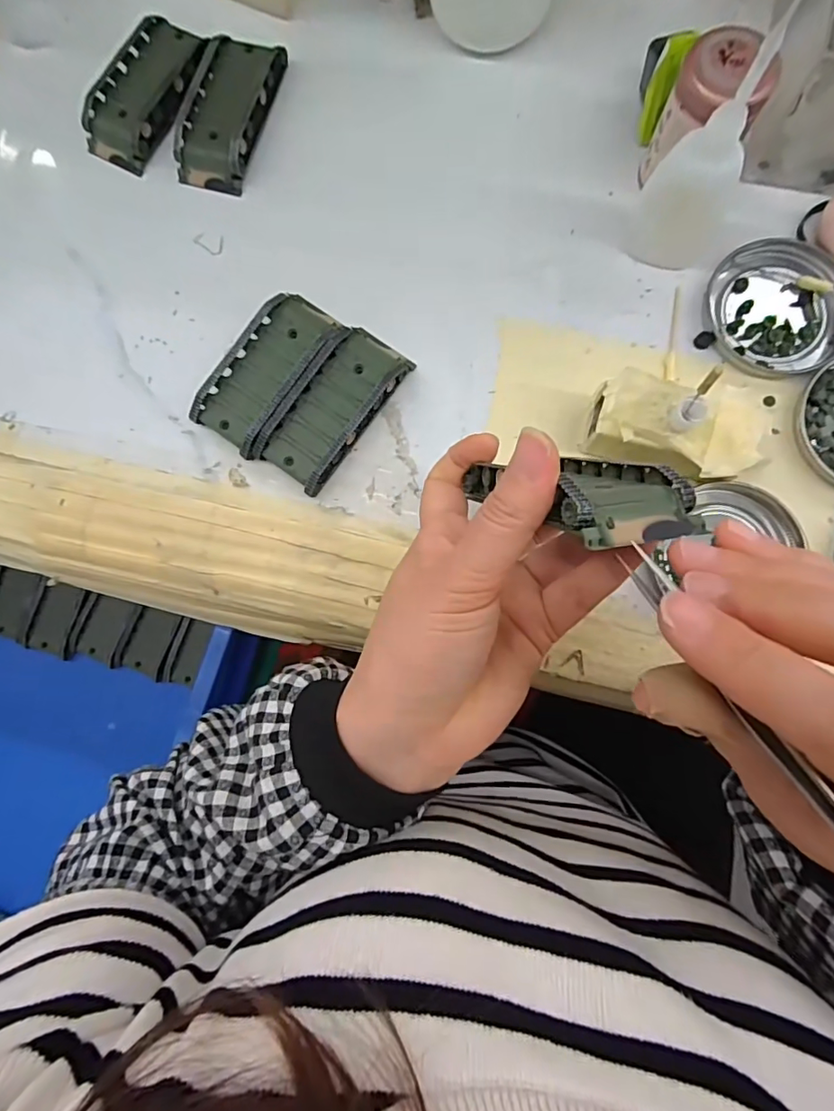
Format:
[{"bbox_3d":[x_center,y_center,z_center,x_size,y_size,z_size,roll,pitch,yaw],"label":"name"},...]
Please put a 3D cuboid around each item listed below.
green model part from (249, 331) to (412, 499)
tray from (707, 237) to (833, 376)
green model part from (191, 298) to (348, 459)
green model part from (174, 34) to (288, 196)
[{"bbox_3d":[-0.047,-0.085,0.296,0.043,0.017,0.095,37,86,7],"label":"green model part"},{"bbox_3d":[0.206,-0.142,0.295,0.074,0.009,0.078,0,82,3],"label":"tray"},{"bbox_3d":[-0.086,-0.108,0.302,0.045,0.018,0.095,36,85,7],"label":"green model part"},{"bbox_3d":[-0.119,-0.278,0.323,0.048,0.013,0.096,16,83,5],"label":"green model part"}]

